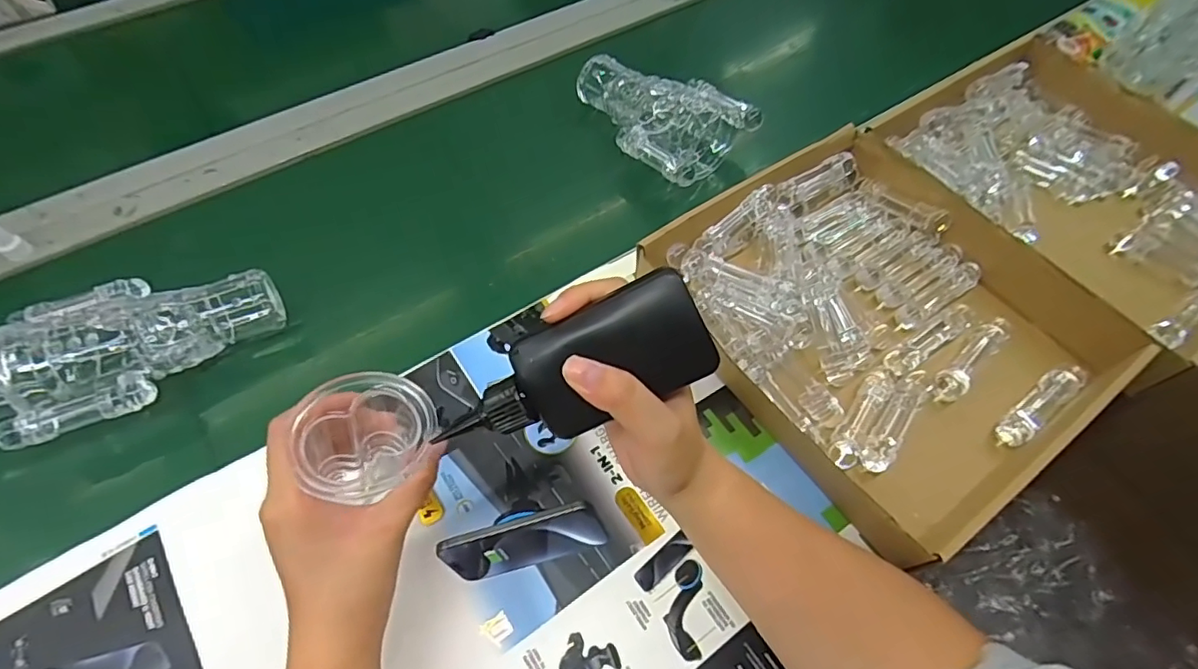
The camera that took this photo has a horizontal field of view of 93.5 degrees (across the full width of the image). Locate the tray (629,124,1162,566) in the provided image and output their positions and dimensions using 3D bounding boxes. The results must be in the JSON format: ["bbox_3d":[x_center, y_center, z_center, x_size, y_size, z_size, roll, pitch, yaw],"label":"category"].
[{"bbox_3d":[0.230,-0.019,0.469,0.280,0.054,0.313,-31,64,-17],"label":"tray"}]

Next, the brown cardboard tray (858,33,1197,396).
[{"bbox_3d":[0.468,-0.138,0.559,0.293,0.079,0.323,-28,64,-16],"label":"brown cardboard tray"}]

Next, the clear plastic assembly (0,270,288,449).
[{"bbox_3d":[-0.402,0.016,0.431,0.285,0.071,0.121,-16,61,-10],"label":"clear plastic assembly"}]

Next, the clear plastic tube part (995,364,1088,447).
[{"bbox_3d":[0.348,0.052,0.440,0.094,0.021,0.021,-34,66,-19],"label":"clear plastic tube part"}]

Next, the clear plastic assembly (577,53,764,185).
[{"bbox_3d":[0.065,-0.237,0.602,0.124,0.057,0.188,-34,66,-19],"label":"clear plastic assembly"}]

